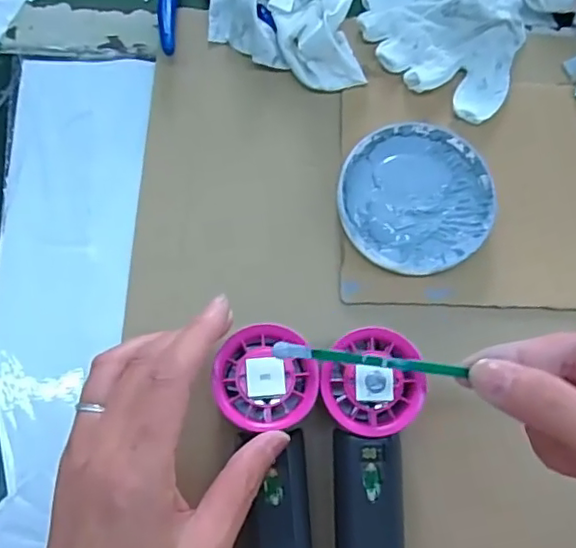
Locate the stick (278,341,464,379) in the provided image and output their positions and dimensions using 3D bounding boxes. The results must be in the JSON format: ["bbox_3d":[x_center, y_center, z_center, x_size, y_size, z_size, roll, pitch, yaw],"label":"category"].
[{"bbox_3d":[0.035,0.038,0.264,0.083,0.004,0.006,6,75,7],"label":"stick"}]

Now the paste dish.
[{"bbox_3d":[0.084,-0.050,0.395,0.097,0.014,0.100,0,76,-2],"label":"paste dish"}]

